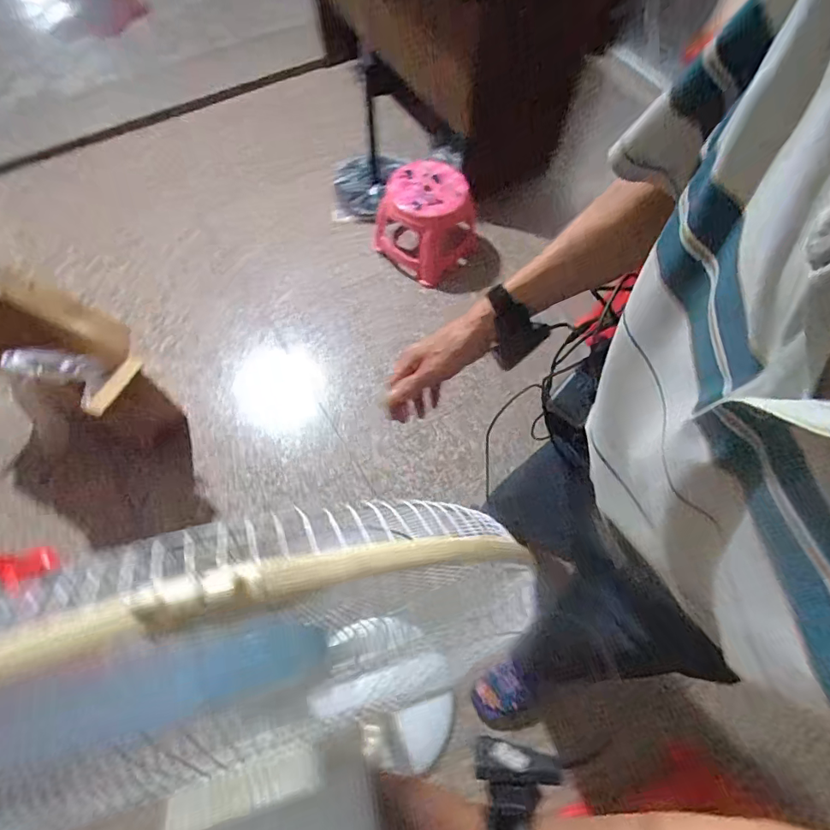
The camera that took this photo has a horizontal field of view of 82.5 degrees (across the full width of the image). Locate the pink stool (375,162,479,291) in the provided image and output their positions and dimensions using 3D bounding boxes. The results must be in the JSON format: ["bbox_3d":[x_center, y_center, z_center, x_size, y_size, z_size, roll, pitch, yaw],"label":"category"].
[{"bbox_3d":[0.044,-0.691,1.684,0.310,0.278,0.290,31,68,13],"label":"pink stool"}]

